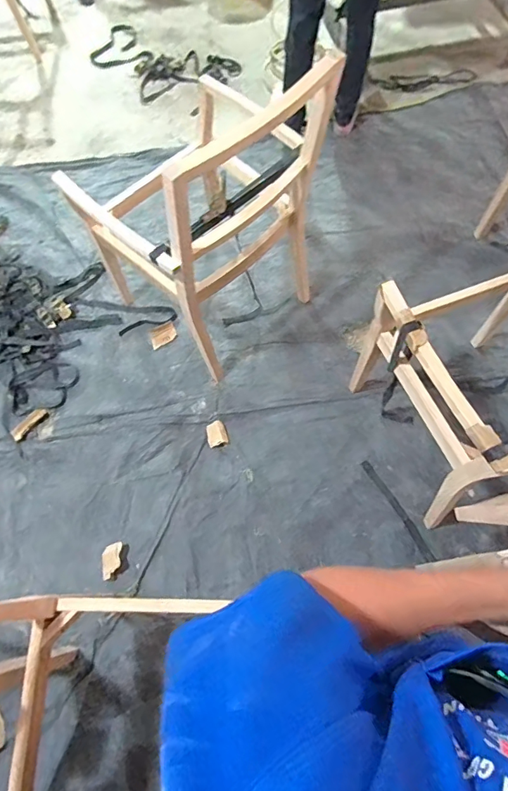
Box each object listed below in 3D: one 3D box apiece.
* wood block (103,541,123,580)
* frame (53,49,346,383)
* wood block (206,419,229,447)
[{"bbox_3d":[-0.436,0.509,1.411,0.065,0.047,0.107,-1,68,1],"label":"wood block"},{"bbox_3d":[-0.152,-0.540,1.399,0.531,0.855,0.567,41,74,18],"label":"frame"},{"bbox_3d":[-0.128,0.131,1.575,0.065,0.019,0.084,-16,68,-5],"label":"wood block"}]

